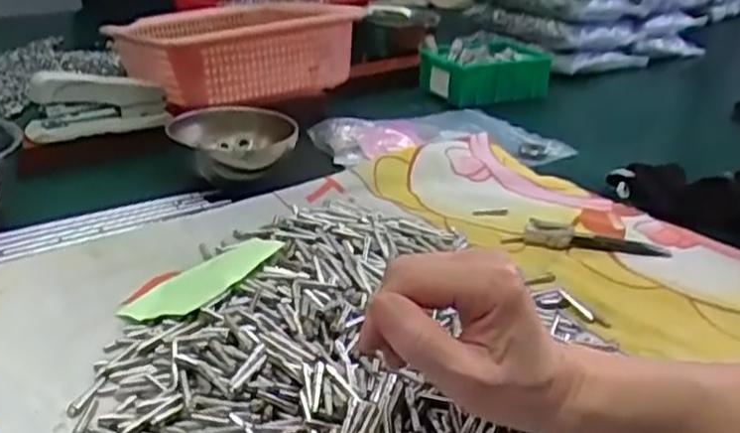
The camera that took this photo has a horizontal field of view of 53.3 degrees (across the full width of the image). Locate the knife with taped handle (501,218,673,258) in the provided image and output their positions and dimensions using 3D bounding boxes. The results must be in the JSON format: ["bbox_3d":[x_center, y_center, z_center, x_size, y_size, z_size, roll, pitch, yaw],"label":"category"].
[{"bbox_3d":[0.167,0.016,0.570,0.122,0.015,0.021,7,25,6],"label":"knife with taped handle"}]

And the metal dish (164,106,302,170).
[{"bbox_3d":[-0.117,-0.061,0.637,0.106,0.045,0.098,2,25,-4],"label":"metal dish"}]

